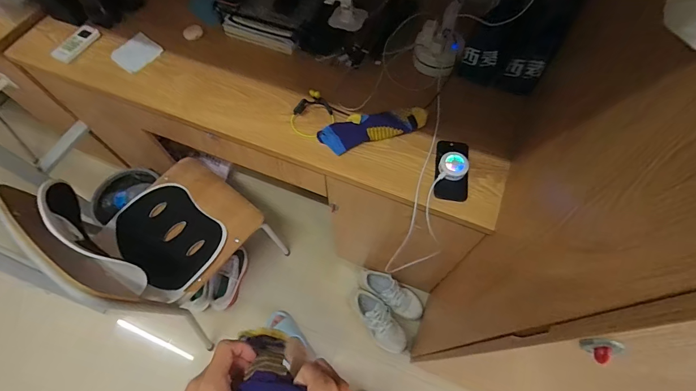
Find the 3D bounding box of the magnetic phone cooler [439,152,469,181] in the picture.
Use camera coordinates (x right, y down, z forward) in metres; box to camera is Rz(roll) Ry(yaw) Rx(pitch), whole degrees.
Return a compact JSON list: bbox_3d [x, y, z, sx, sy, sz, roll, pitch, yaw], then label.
[{"bbox_3d":[0.226,-0.062,0.748,0.059,0.024,0.055,0,64,0],"label":"magnetic phone cooler"}]

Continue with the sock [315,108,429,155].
[{"bbox_3d":[0.057,-0.158,0.795,0.243,0.037,0.079,-15,65,-7],"label":"sock"}]

